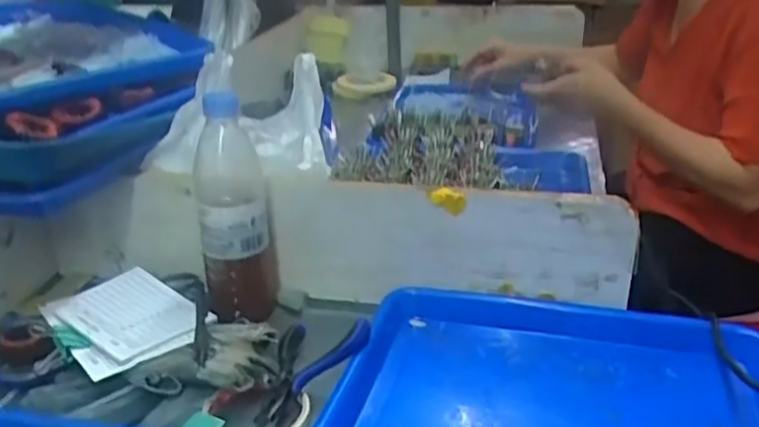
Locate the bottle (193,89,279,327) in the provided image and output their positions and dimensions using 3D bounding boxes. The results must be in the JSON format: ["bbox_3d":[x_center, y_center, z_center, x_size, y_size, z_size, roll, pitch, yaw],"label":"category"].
[{"bbox_3d":[-0.132,0.005,0.659,0.068,0.213,0.058,-7,26,-11],"label":"bottle"}]

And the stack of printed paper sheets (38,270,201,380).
[{"bbox_3d":[-0.234,0.093,0.652,0.108,0.006,0.148,-22,32,-36],"label":"stack of printed paper sheets"}]

